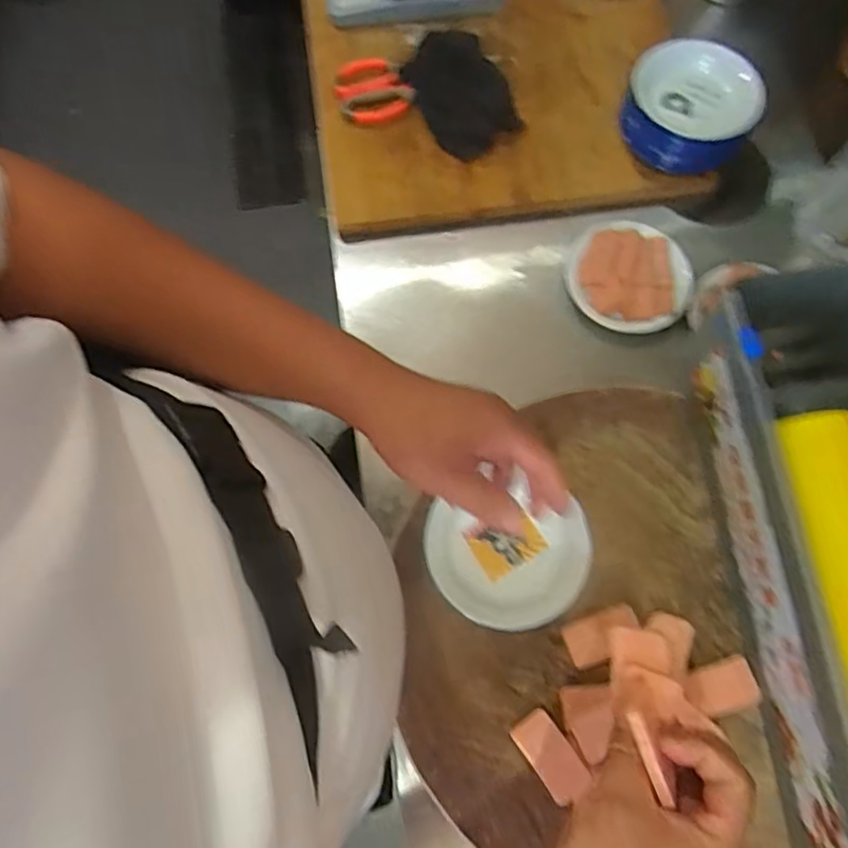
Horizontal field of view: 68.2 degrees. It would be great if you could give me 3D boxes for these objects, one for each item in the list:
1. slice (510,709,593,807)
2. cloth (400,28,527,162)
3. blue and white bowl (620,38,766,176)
[{"bbox_3d":[0.097,0.255,0.480,0.033,0.010,0.062,-36,76,-9],"label":"slice"},{"bbox_3d":[0.045,-0.384,0.721,0.099,0.059,0.136,-28,75,-7],"label":"cloth"},{"bbox_3d":[0.299,-0.358,0.705,0.140,0.069,0.131,25,75,8],"label":"blue and white bowl"}]

